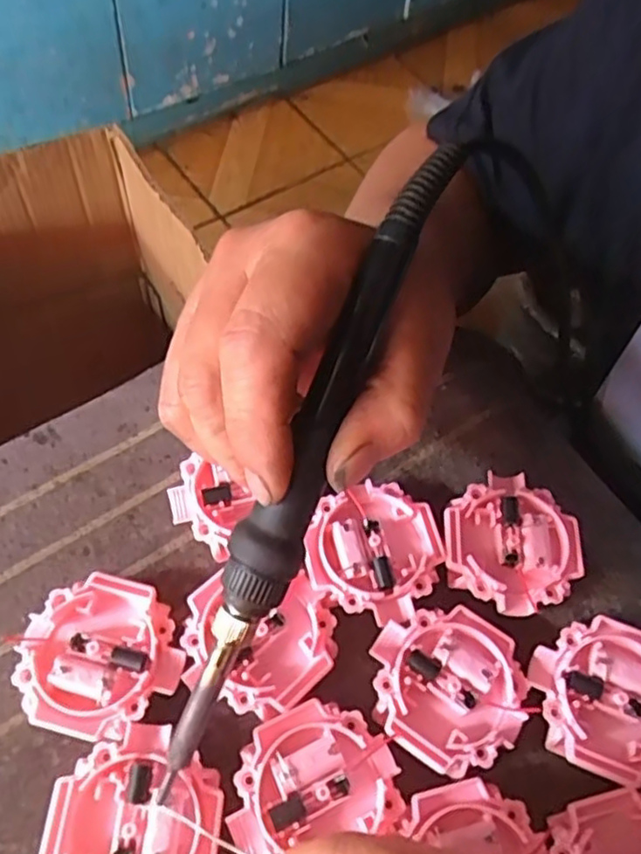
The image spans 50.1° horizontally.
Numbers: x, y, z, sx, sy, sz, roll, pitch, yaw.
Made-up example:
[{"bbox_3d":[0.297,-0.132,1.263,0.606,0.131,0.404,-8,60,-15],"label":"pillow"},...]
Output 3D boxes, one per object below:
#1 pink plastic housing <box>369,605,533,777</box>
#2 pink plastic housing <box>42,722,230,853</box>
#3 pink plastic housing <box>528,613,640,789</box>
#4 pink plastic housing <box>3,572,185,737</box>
[{"bbox_3d":[0.045,0.090,0.242,0.054,0.010,0.051,2,61,-4],"label":"pink plastic housing"},{"bbox_3d":[-0.058,0.124,0.215,0.051,0.011,0.052,2,61,-4],"label":"pink plastic housing"},{"bbox_3d":[0.104,0.099,0.249,0.051,0.023,0.051,-8,62,-10],"label":"pink plastic housing"},{"bbox_3d":[-0.078,0.079,0.239,0.051,0.013,0.050,2,61,-4],"label":"pink plastic housing"}]

